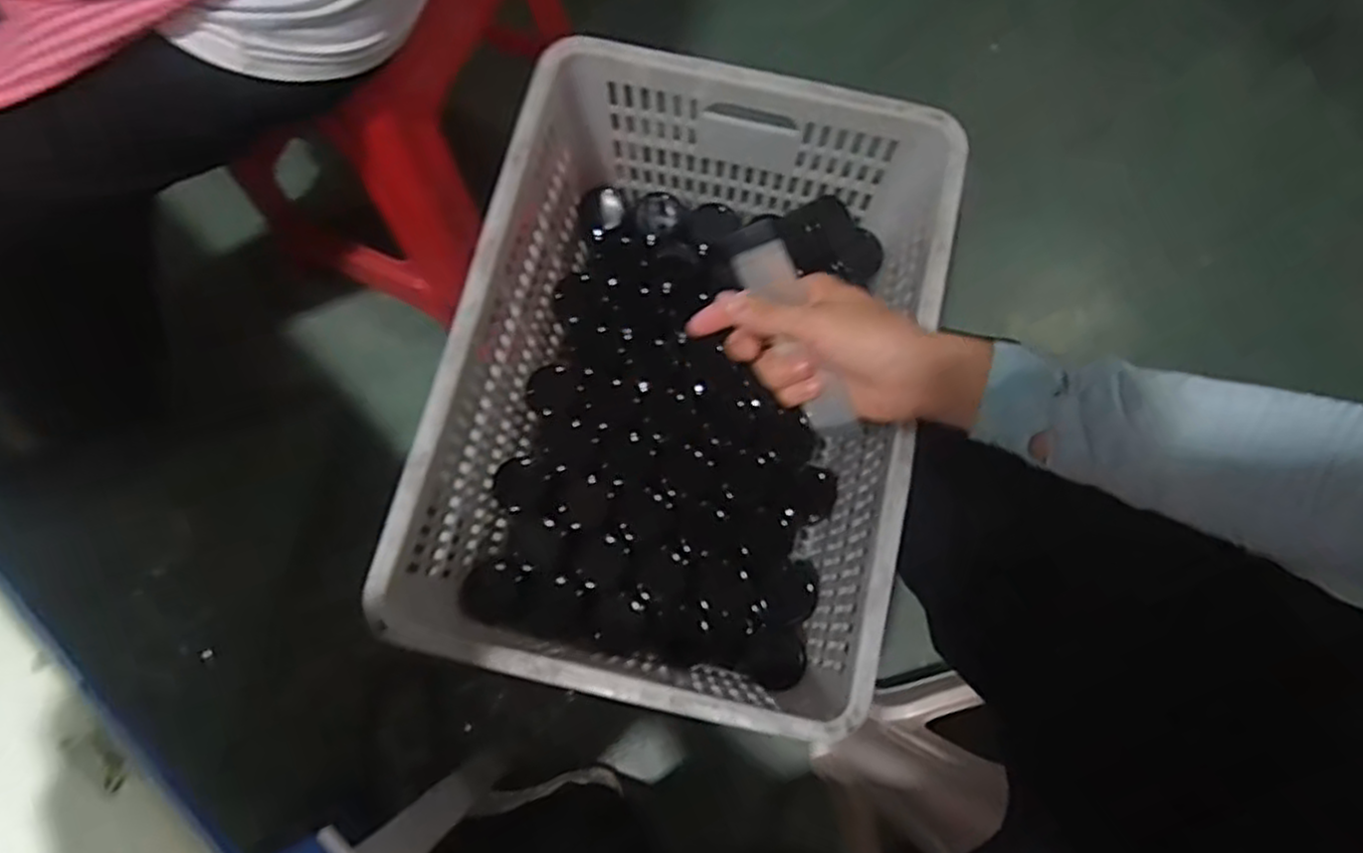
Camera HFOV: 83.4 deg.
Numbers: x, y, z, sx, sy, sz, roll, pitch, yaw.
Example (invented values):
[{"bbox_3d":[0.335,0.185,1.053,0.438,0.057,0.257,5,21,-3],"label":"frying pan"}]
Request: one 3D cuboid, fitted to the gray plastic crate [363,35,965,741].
[{"bbox_3d":[0.009,-0.029,0.830,0.430,0.305,0.604,15,77,4],"label":"gray plastic crate"}]

